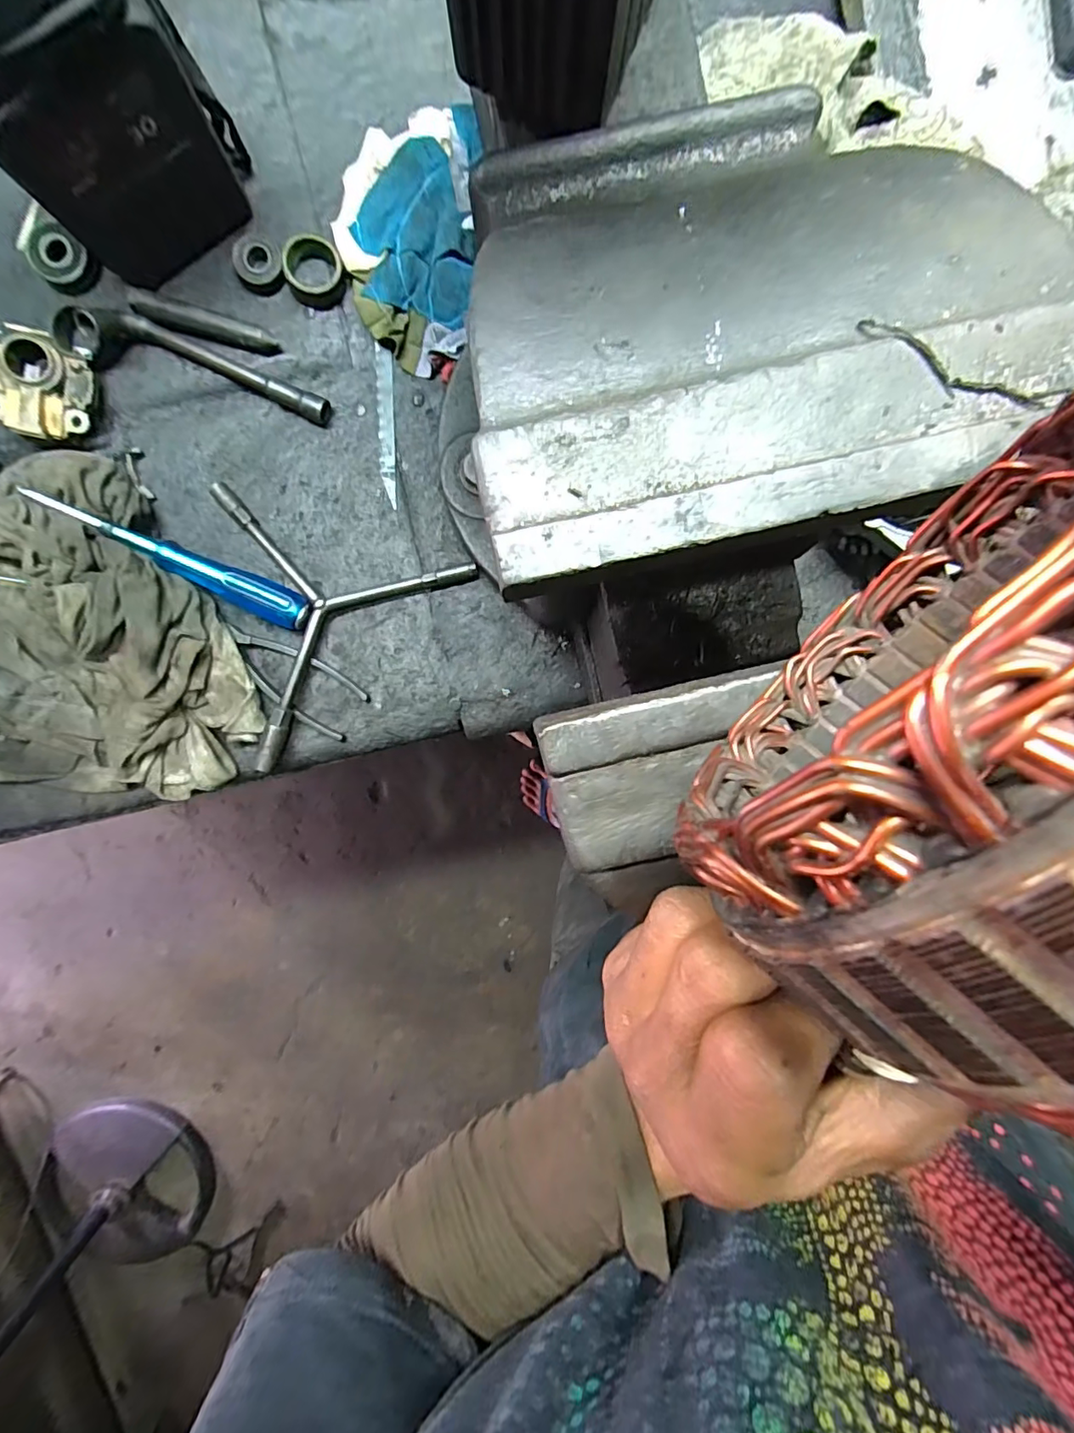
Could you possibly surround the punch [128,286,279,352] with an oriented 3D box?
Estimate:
[{"bbox_3d":[-0.237,-0.281,0.379,0.095,0.015,0.018,14,96,-1],"label":"punch"}]

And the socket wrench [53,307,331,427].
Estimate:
[{"bbox_3d":[-0.238,-0.250,0.374,0.172,0.043,0.034,16,96,-2],"label":"socket wrench"}]

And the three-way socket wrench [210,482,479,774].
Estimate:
[{"bbox_3d":[-0.185,-0.097,0.397,0.218,0.029,0.172,-44,94,4],"label":"three-way socket wrench"}]

